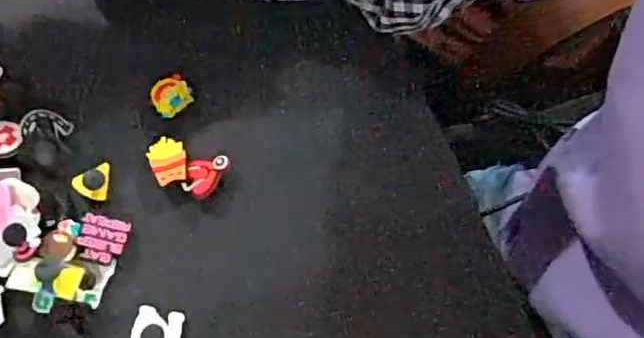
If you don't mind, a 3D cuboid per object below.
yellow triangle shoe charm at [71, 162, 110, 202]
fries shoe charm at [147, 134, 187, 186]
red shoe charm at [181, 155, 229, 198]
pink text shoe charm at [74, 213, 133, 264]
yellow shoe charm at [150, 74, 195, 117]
[{"bbox_3d":[-0.124,0.006,0.332,0.019,0.011,0.020,1,70,-2],"label":"yellow triangle shoe charm"},{"bbox_3d":[-0.084,-0.006,0.336,0.019,0.004,0.027,-26,73,-11],"label":"fries shoe charm"},{"bbox_3d":[-0.064,0.003,0.335,0.020,0.004,0.025,20,70,5],"label":"red shoe charm"},{"bbox_3d":[-0.113,0.036,0.319,0.025,0.004,0.023,15,64,-15],"label":"pink text shoe charm"},{"bbox_3d":[-0.085,-0.042,0.350,0.022,0.004,0.021,-36,75,-14],"label":"yellow shoe charm"}]

